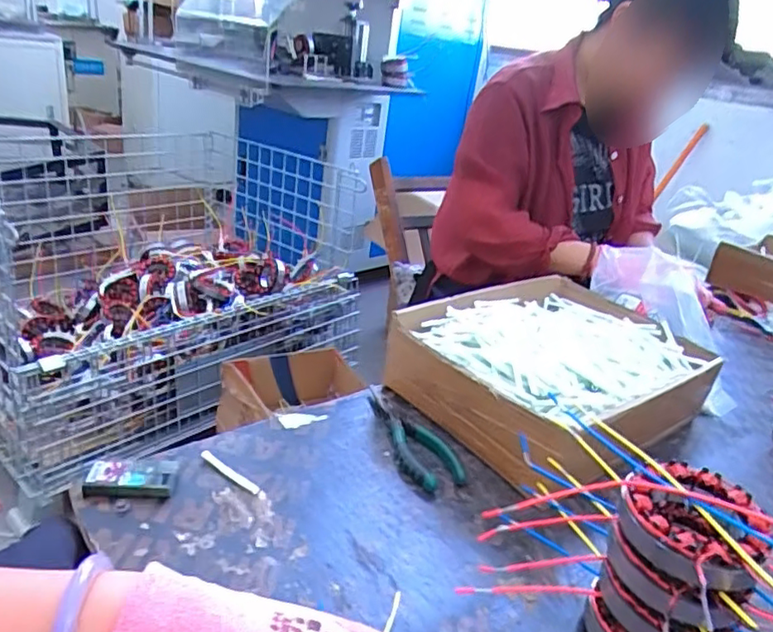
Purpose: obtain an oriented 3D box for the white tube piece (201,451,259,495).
[{"bbox_3d":[-0.137,0.135,0.522,0.070,0.006,0.009,23,30,28],"label":"white tube piece"}]

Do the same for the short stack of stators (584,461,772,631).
[{"bbox_3d":[0.188,0.174,0.398,0.089,0.130,0.088,26,31,35],"label":"short stack of stators"}]

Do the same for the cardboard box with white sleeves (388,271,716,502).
[{"bbox_3d":[0.193,0.054,0.680,0.315,0.090,0.239,-14,33,-39],"label":"cardboard box with white sleeves"}]

